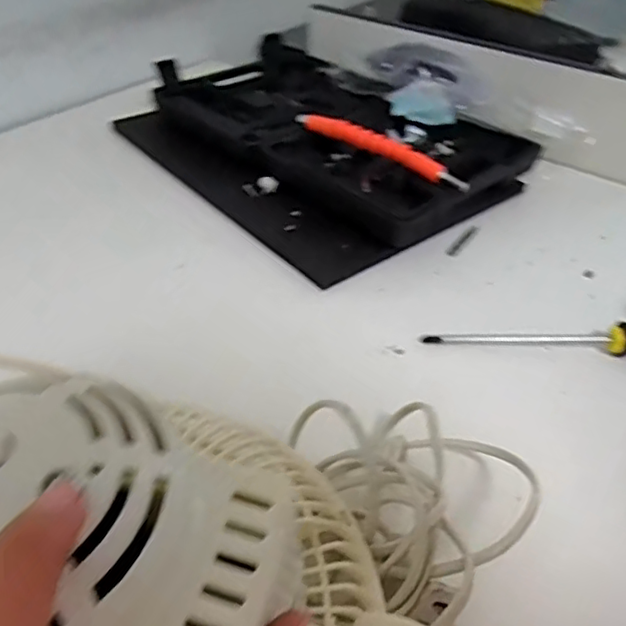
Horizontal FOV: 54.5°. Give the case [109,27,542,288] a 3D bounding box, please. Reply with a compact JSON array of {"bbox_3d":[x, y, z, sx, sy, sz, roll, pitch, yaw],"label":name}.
[{"bbox_3d":[0.002,-0.174,0.586,0.263,0.052,0.359,-27,49,-31],"label":"case"}]

